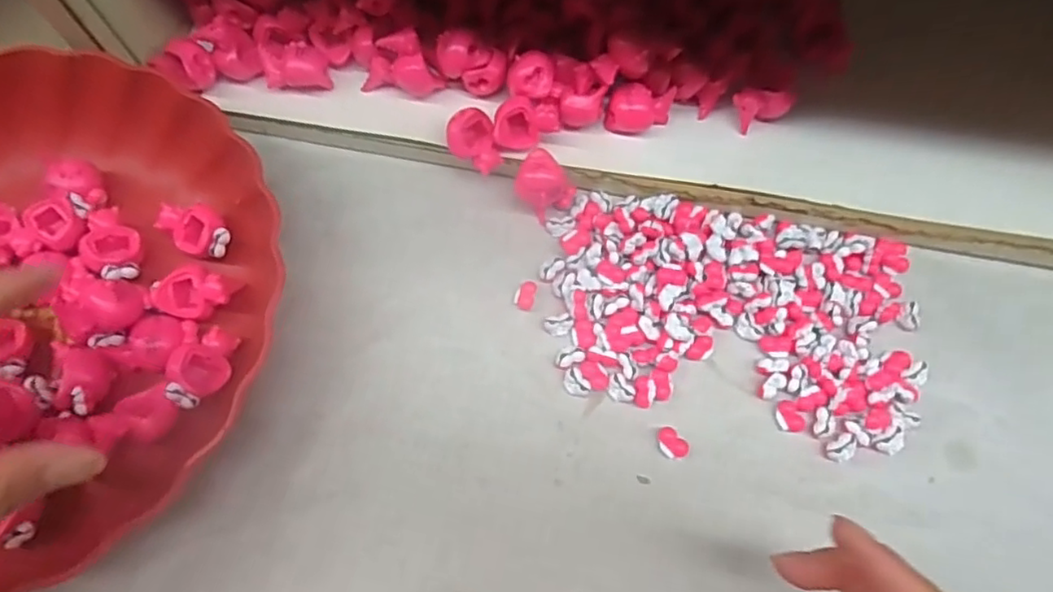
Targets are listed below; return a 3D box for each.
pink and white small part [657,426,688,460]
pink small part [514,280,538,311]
[{"bbox_3d":[0.065,0.066,0.280,0.011,0.004,0.015,-40,74,-14],"label":"pink and white small part"},{"bbox_3d":[0.000,0.000,0.306,0.010,0.004,0.015,11,70,4],"label":"pink small part"}]

